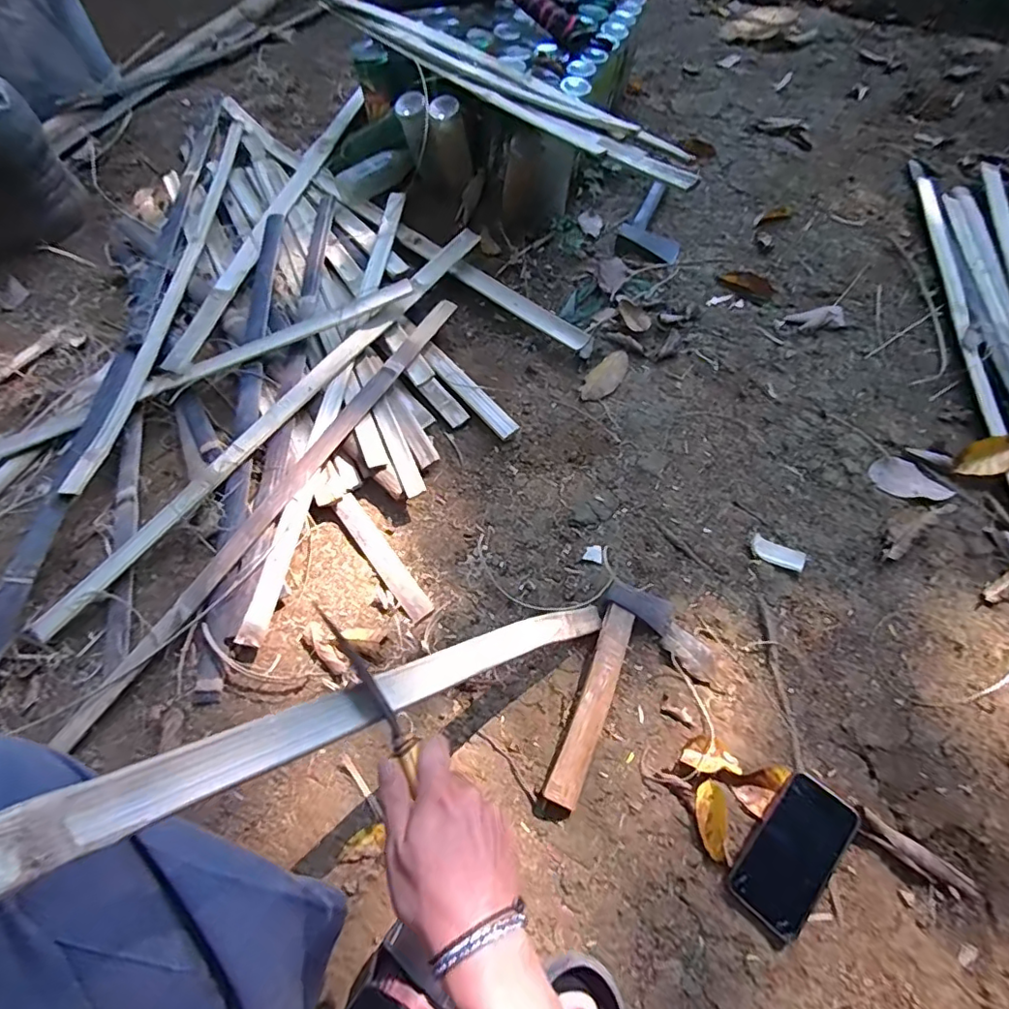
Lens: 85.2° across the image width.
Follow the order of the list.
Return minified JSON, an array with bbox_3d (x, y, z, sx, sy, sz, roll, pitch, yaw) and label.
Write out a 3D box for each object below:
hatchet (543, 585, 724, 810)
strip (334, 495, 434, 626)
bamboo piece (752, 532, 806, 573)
[{"bbox_3d":[0.115,0.214,0.656,0.080,0.024,0.272,28,63,17],"label":"hatchet"},{"bbox_3d":[-0.171,0.071,0.757,0.033,0.014,0.217,-33,64,-18],"label":"strip"},{"bbox_3d":[0.371,0.068,0.744,0.067,0.012,0.033,28,63,16],"label":"bamboo piece"}]

